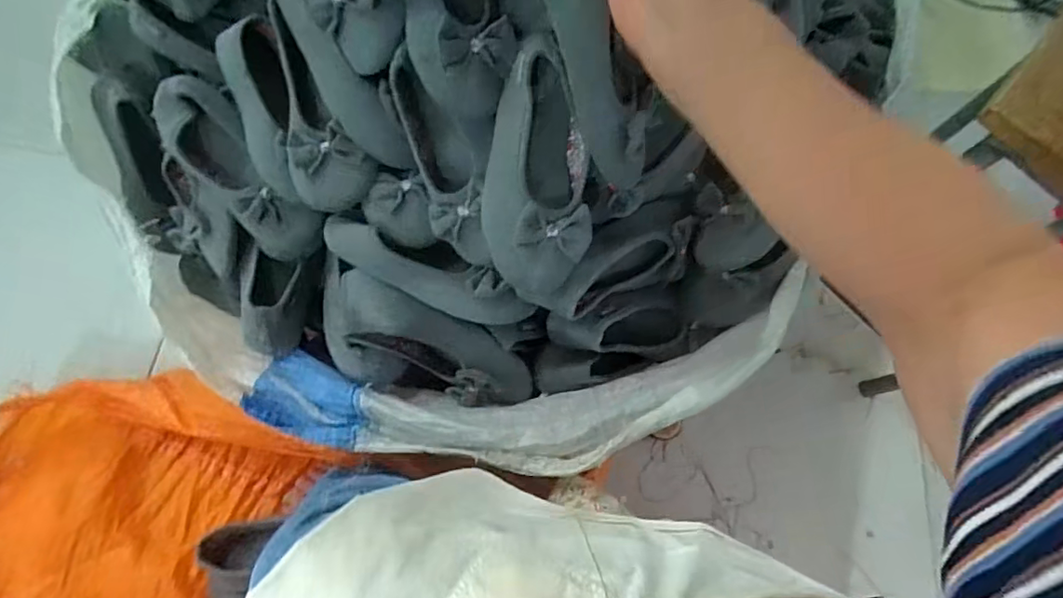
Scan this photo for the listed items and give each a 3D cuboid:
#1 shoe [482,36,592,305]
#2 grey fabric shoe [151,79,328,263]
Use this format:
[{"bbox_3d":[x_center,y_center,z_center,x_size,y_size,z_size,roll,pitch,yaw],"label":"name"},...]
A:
[{"bbox_3d":[0.005,-0.115,0.542,0.100,0.061,0.227,0,94,-1],"label":"shoe"},{"bbox_3d":[-0.336,-0.149,0.652,0.081,0.055,0.237,-40,92,-18],"label":"grey fabric shoe"}]

